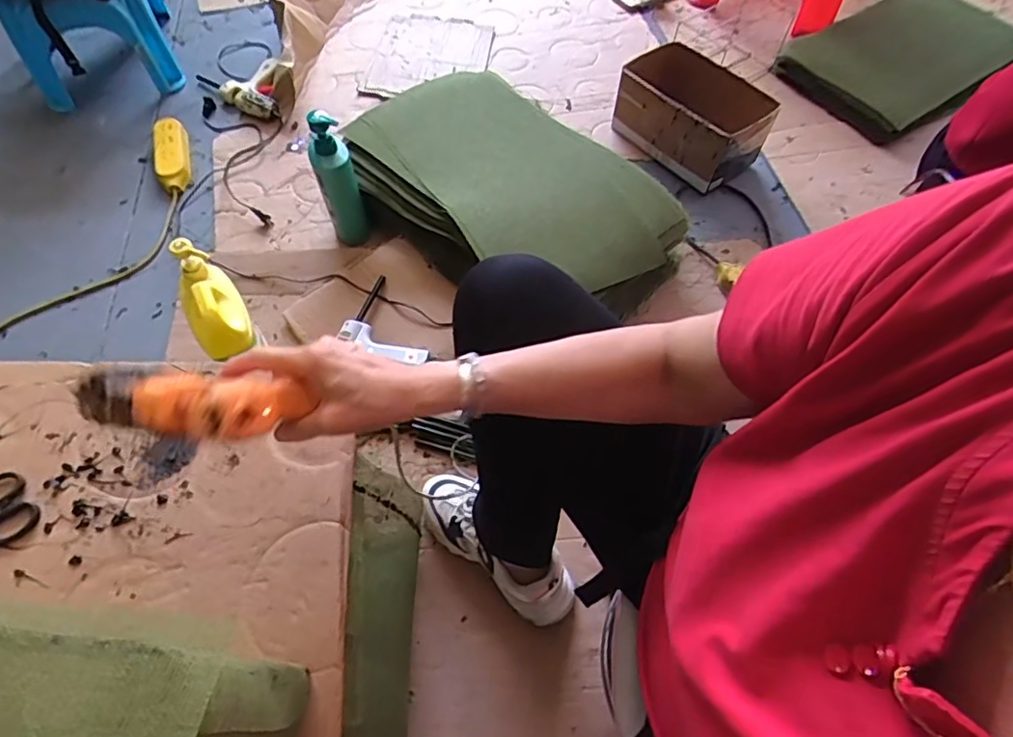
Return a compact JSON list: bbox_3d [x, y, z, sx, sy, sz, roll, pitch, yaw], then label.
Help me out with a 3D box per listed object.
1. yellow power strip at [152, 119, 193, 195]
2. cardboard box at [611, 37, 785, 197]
[{"bbox_3d":[-0.693,-0.443,1.211,0.070,0.031,0.205,-15,63,-12],"label":"yellow power strip"},{"bbox_3d":[0.384,-0.525,1.226,0.286,0.169,0.155,41,66,18],"label":"cardboard box"}]

